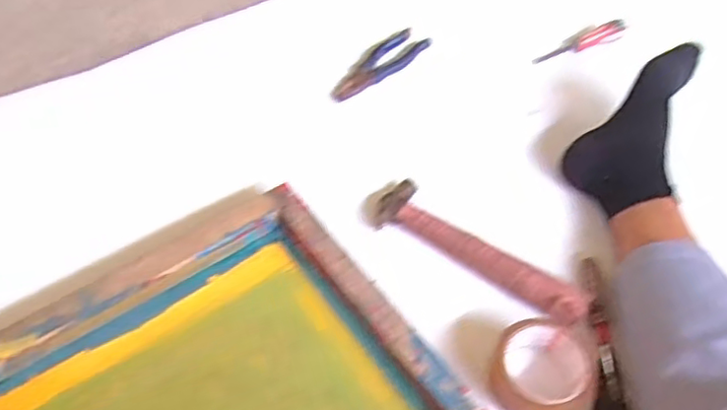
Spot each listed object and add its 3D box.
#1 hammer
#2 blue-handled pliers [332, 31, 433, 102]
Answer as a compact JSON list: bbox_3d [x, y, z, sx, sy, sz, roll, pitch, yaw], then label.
[{"bbox_3d":[0.131,0.056,0.708,0.258,0.035,0.058,35,59,23],"label":"hammer"},{"bbox_3d":[0.024,-0.212,0.923,0.061,0.015,0.185,37,60,24],"label":"blue-handled pliers"}]

